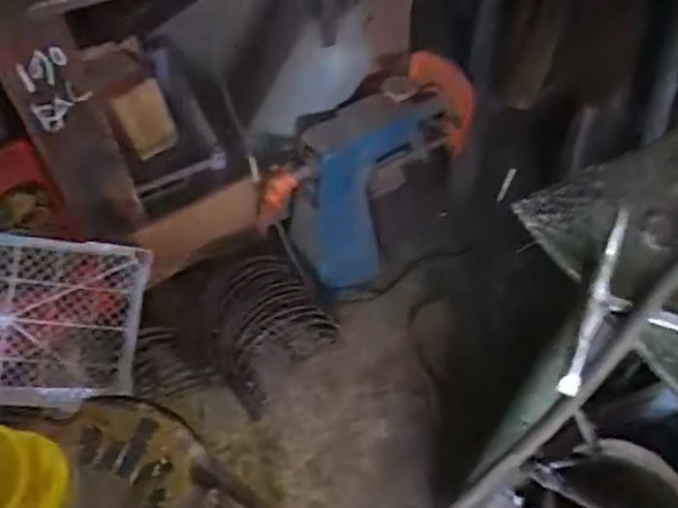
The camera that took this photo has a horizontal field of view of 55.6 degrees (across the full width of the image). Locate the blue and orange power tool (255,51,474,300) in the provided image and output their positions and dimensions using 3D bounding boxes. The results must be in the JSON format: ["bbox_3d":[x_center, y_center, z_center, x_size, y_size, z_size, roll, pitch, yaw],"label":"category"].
[{"bbox_3d":[0.050,-0.149,1.450,0.445,0.449,0.217,-33,60,-22],"label":"blue and orange power tool"}]

